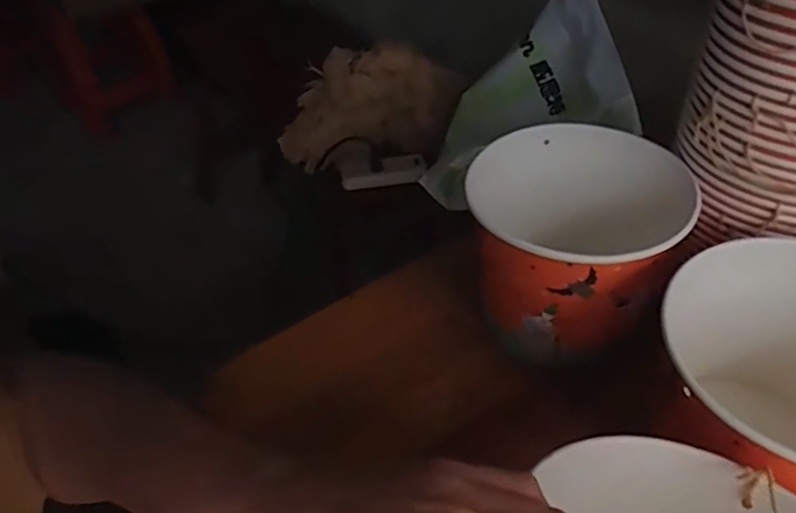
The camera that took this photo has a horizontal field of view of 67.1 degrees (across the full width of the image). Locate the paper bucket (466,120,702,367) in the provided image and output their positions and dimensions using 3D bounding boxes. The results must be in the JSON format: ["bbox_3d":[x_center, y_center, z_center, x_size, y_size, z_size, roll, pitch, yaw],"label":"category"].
[{"bbox_3d":[0.134,-0.014,0.483,0.155,0.120,0.162,3,44,6],"label":"paper bucket"}]

